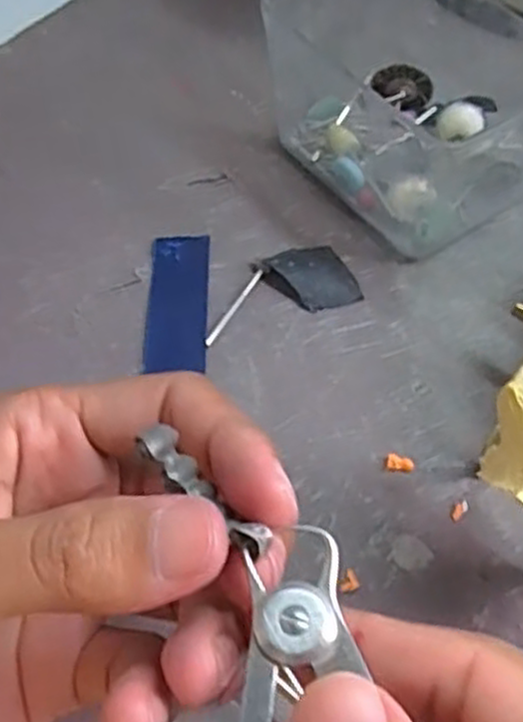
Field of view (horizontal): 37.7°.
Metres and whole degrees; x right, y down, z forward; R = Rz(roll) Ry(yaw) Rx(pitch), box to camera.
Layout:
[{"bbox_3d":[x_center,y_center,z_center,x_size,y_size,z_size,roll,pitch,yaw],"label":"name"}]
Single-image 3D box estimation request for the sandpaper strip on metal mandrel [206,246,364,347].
[{"bbox_3d":[0.005,-0.025,0.269,0.055,0.006,0.026,-17,60,-10],"label":"sandpaper strip on metal mandrel"}]

